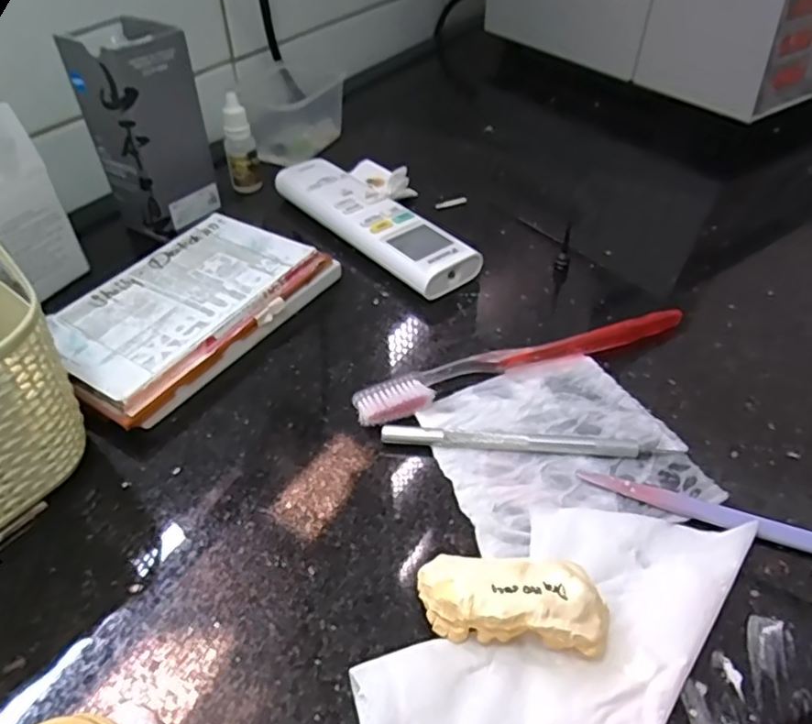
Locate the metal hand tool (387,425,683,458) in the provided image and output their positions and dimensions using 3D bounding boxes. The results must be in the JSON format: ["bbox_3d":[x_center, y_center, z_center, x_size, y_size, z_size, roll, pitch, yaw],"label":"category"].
[{"bbox_3d":[0.058,0.037,0.275,0.136,0.009,0.009,1,42,4],"label":"metal hand tool"}]

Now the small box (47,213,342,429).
[{"bbox_3d":[-0.124,-0.031,0.342,0.094,0.030,0.151,25,48,28],"label":"small box"}]

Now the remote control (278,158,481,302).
[{"bbox_3d":[-0.026,-0.094,0.408,0.043,0.030,0.168,-31,49,-28],"label":"remote control"}]

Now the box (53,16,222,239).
[{"bbox_3d":[-0.178,-0.161,0.417,0.057,0.128,0.057,22,47,25],"label":"box"}]

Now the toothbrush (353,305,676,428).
[{"bbox_3d":[0.062,-0.002,0.314,0.185,0.012,0.020,-17,43,-16],"label":"toothbrush"}]

